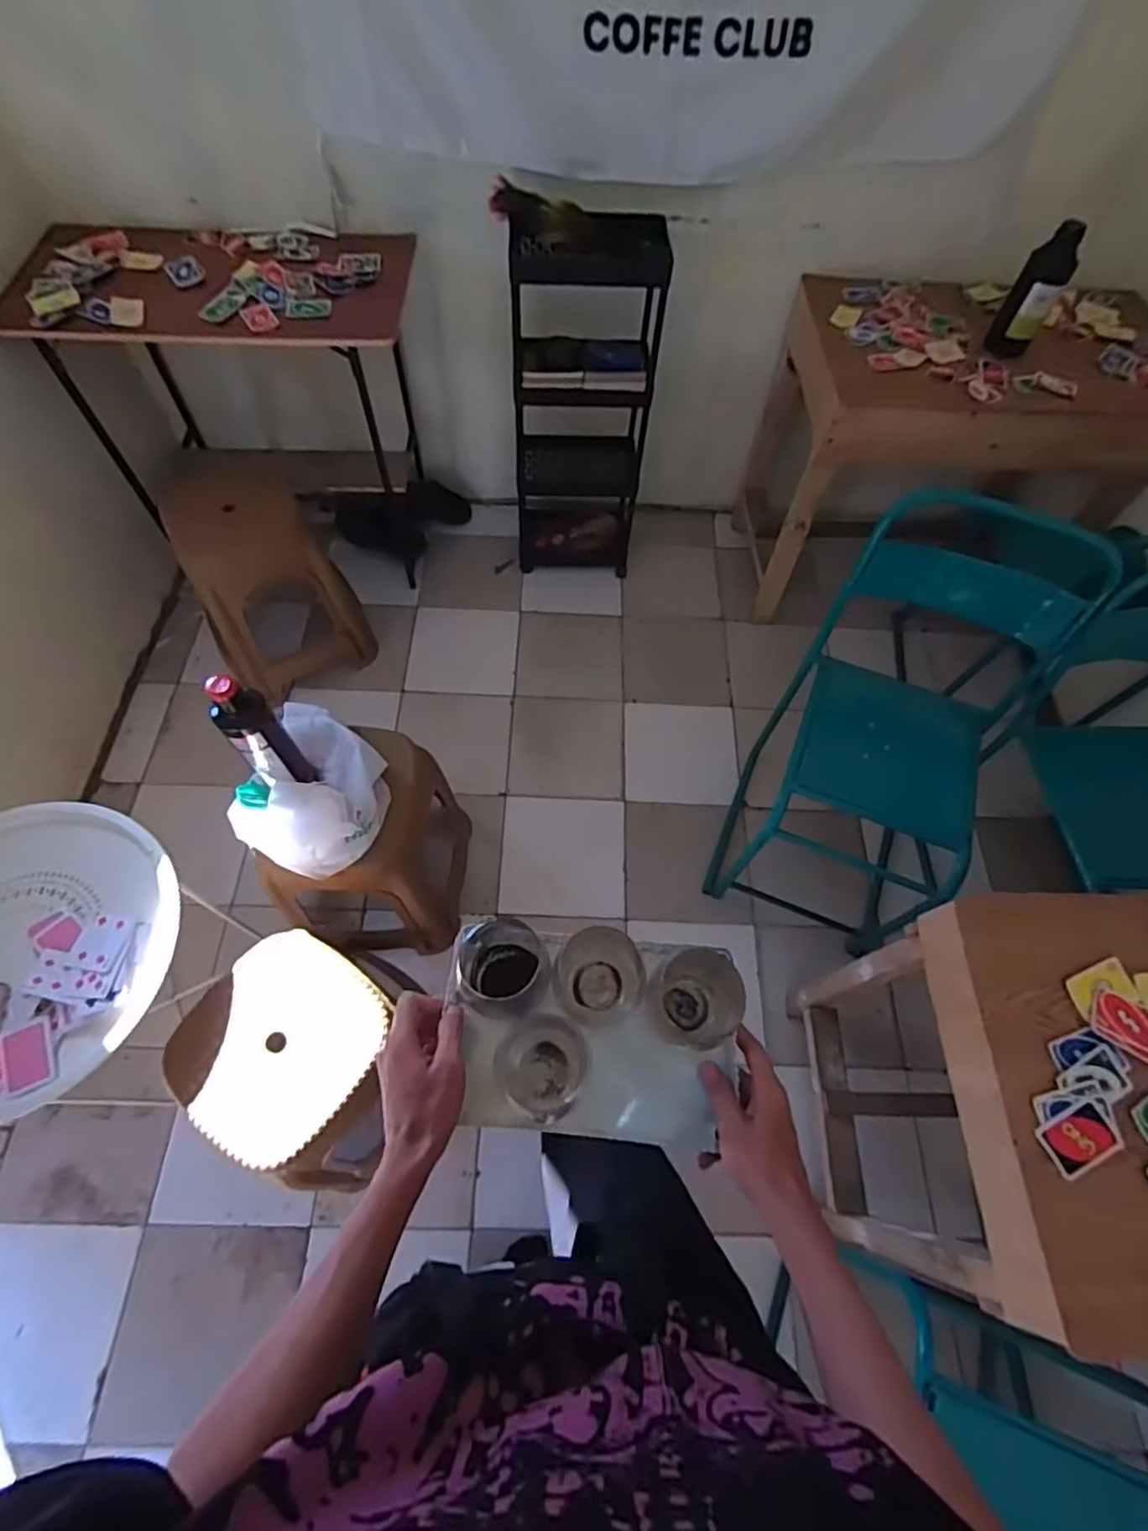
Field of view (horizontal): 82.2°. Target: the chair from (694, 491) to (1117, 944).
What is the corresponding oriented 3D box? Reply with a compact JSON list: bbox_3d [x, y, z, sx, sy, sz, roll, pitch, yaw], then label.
[{"bbox_3d":[0.630,0.011,1.290,0.473,0.719,0.487,23,64,9],"label":"chair"}]

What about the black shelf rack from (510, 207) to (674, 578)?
[{"bbox_3d":[0.020,-0.856,1.642,0.319,0.811,0.231,5,63,0],"label":"black shelf rack"}]

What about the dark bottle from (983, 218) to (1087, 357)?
[{"bbox_3d":[0.922,-0.945,1.306,0.085,0.203,0.100,33,66,13],"label":"dark bottle"}]

